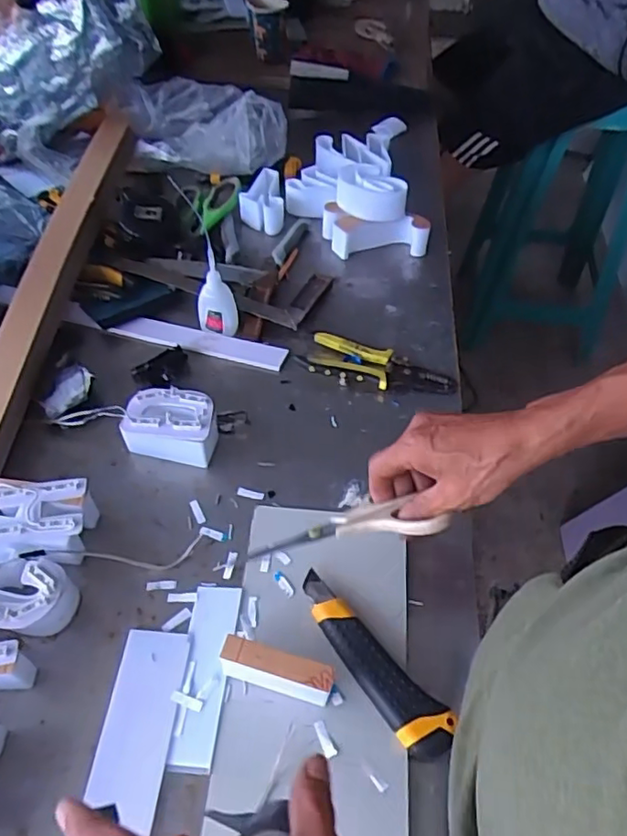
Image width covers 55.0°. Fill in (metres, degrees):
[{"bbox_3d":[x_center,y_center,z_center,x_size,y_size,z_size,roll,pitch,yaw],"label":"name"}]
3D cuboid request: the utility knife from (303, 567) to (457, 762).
[{"bbox_3d":[0.041,0.188,0.468,0.037,0.022,0.160,-35,60,-25],"label":"utility knife"}]

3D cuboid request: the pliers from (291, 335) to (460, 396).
[{"bbox_3d":[0.073,-0.056,0.664,0.165,0.018,0.059,13,53,9],"label":"pliers"}]

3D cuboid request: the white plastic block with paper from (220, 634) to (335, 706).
[{"bbox_3d":[-0.027,0.188,0.448,0.082,0.048,0.018,14,53,9],"label":"white plastic block with paper"}]

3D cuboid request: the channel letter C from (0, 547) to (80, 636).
[{"bbox_3d":[-0.238,0.145,0.484,0.088,0.051,0.068,5,52,2],"label":"channel letter C"}]

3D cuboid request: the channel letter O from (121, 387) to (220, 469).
[{"bbox_3d":[-0.136,0.008,0.592,0.089,0.051,0.055,7,52,4],"label":"channel letter O"}]

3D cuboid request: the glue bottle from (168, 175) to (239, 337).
[{"bbox_3d":[-0.112,-0.154,0.652,0.050,0.152,0.028,28,57,19],"label":"glue bottle"}]

